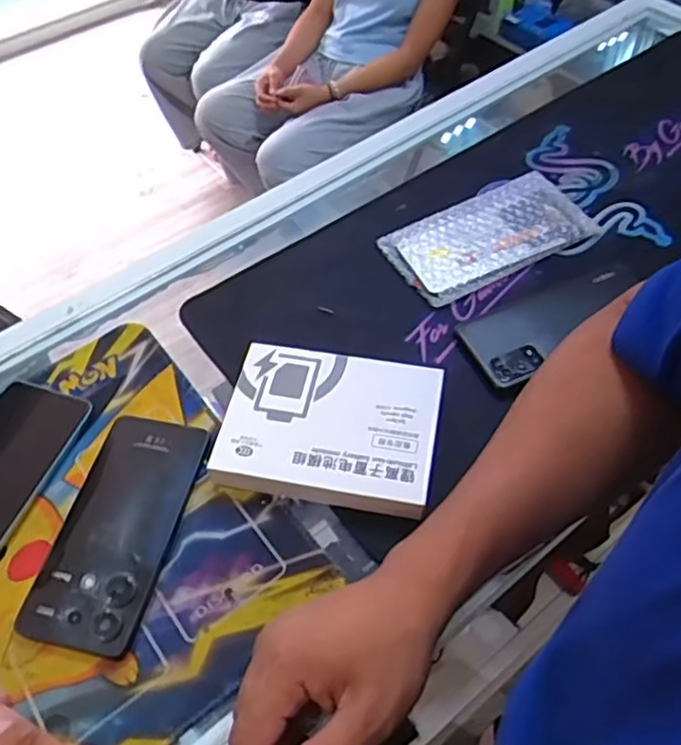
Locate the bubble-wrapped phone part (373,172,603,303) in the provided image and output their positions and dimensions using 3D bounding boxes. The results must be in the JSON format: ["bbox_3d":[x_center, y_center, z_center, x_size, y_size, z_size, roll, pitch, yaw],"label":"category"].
[{"bbox_3d":[0.132,-0.124,0.592,0.176,0.010,0.091,-25,57,-14],"label":"bubble-wrapped phone part"}]

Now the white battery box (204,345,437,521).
[{"bbox_3d":[-0.007,0.037,0.476,0.145,0.024,0.112,8,55,9],"label":"white battery box"}]

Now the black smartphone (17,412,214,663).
[{"bbox_3d":[-0.149,0.100,0.448,0.076,0.011,0.158,9,55,9],"label":"black smartphone"}]

